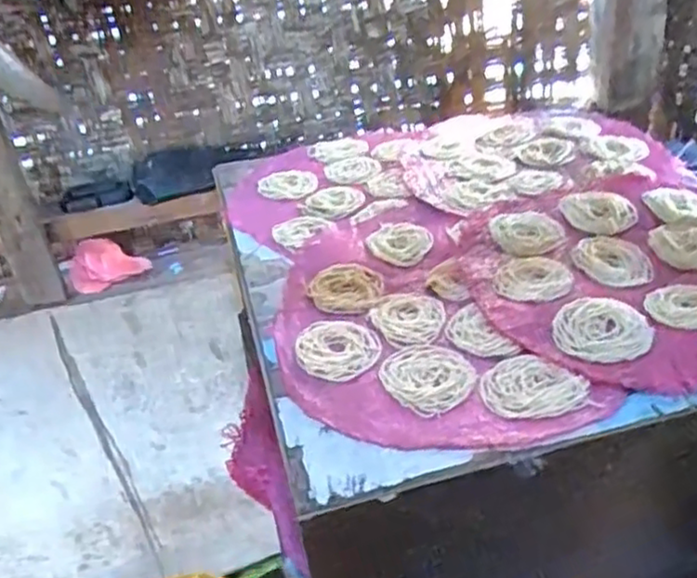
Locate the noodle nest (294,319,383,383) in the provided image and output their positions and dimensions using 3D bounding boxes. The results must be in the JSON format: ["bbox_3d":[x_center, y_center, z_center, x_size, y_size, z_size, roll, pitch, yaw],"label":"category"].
[{"bbox_3d":[-0.009,0.048,0.596,0.071,0.009,0.077,-5,34,3],"label":"noodle nest"}]

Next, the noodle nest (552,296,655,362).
[{"bbox_3d":[0.211,0.031,0.577,0.075,0.011,0.072,8,37,21],"label":"noodle nest"}]

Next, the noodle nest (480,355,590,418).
[{"bbox_3d":[0.143,0.074,0.539,0.079,0.005,0.061,-5,34,3],"label":"noodle nest"}]

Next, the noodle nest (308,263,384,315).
[{"bbox_3d":[-0.002,-0.001,0.669,0.069,0.011,0.068,-5,34,3],"label":"noodle nest"}]

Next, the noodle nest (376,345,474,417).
[{"bbox_3d":[0.063,0.069,0.558,0.072,0.004,0.077,-5,34,3],"label":"noodle nest"}]

